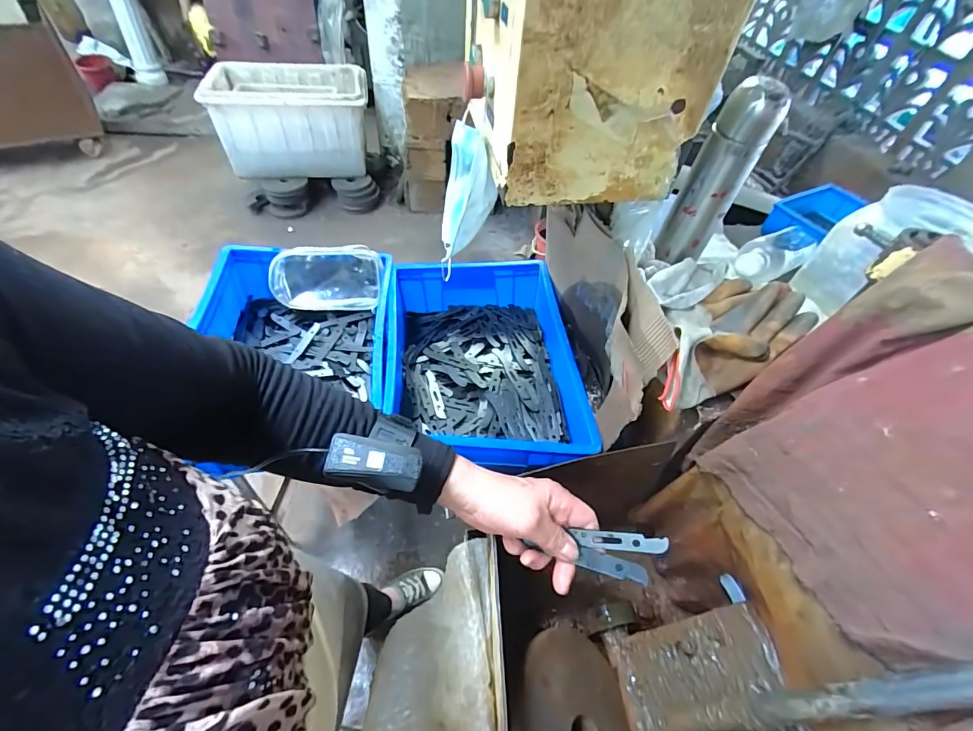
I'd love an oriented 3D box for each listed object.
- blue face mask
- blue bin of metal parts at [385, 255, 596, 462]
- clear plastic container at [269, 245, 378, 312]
[{"bbox_3d":[-0.026,-0.220,0.572,0.067,0.165,0.106,1,51,-5],"label":"blue face mask"},{"bbox_3d":[-0.011,-0.007,0.743,0.289,0.119,0.412,-3,52,-8],"label":"blue bin of metal parts"},{"bbox_3d":[-0.303,-0.169,0.826,0.193,0.117,0.060,-3,22,-9],"label":"clear plastic container"}]

